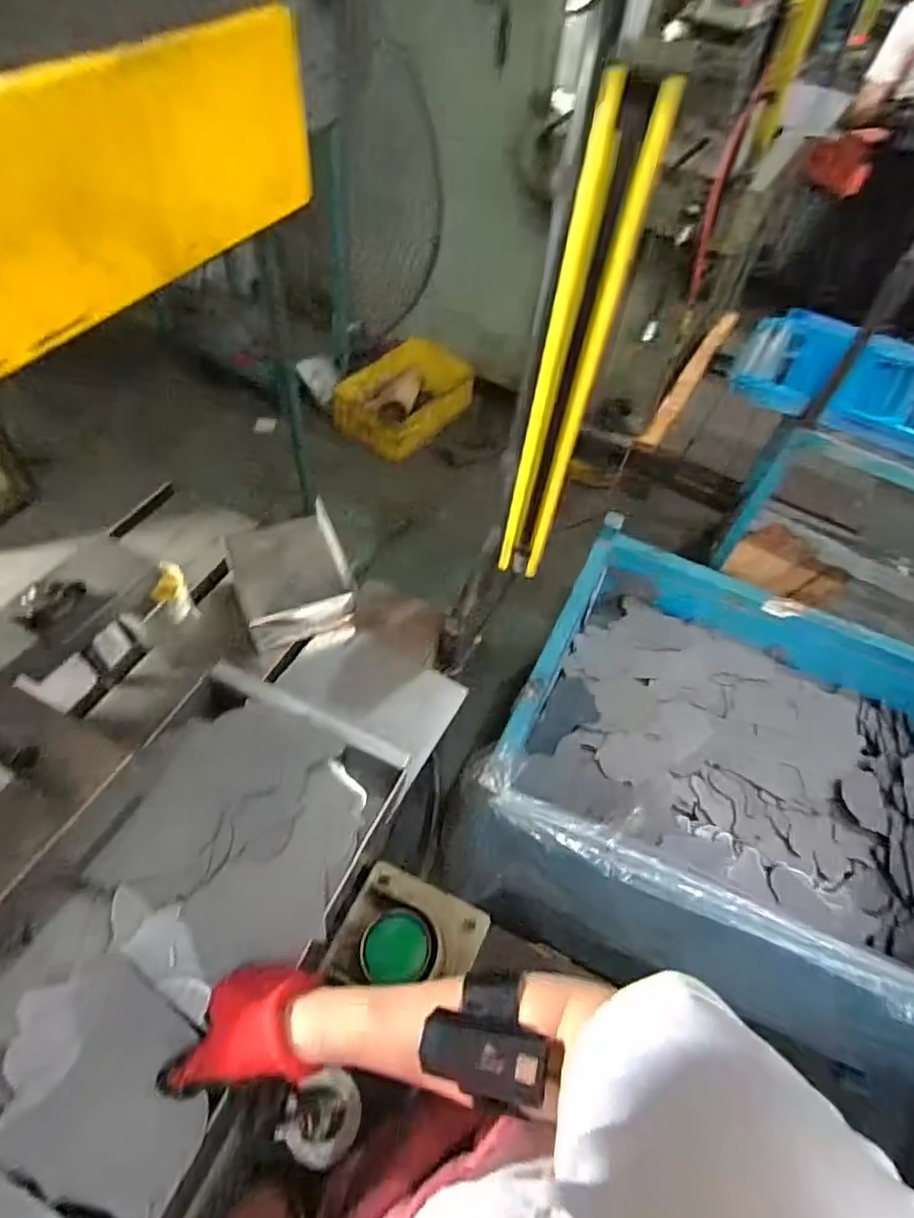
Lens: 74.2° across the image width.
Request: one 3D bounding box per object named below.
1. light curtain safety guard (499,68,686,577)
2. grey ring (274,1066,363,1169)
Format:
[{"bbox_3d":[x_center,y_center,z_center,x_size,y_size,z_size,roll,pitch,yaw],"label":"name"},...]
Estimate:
[{"bbox_3d":[0.099,-0.198,0.573,0.050,0.464,0.031,28,57,14],"label":"light curtain safety guard"},{"bbox_3d":[-0.118,0.448,0.533,0.062,0.030,0.061,2,55,-3],"label":"grey ring"}]

